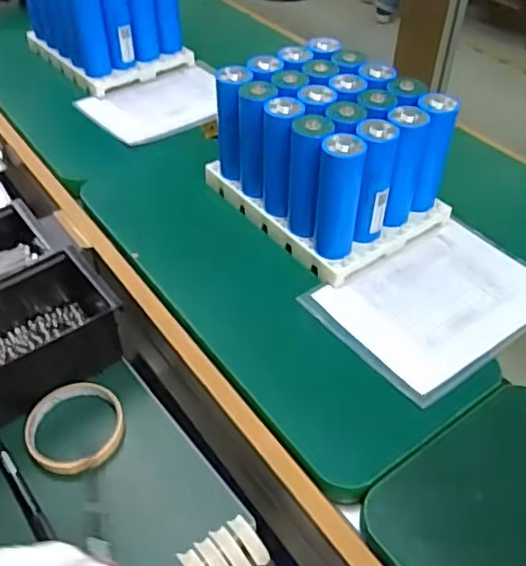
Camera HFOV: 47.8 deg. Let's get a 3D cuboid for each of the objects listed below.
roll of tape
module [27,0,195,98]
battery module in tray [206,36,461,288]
[{"bbox_3d":[-0.168,0.127,0.532,0.083,0.023,0.086,0,45,0],"label":"roll of tape"},{"bbox_3d":[-0.248,-0.411,0.918,0.161,0.158,0.221,-33,54,-29],"label":"module"},{"bbox_3d":[0.071,-0.143,0.648,0.170,0.147,0.227,-30,53,-27],"label":"battery module in tray"}]

